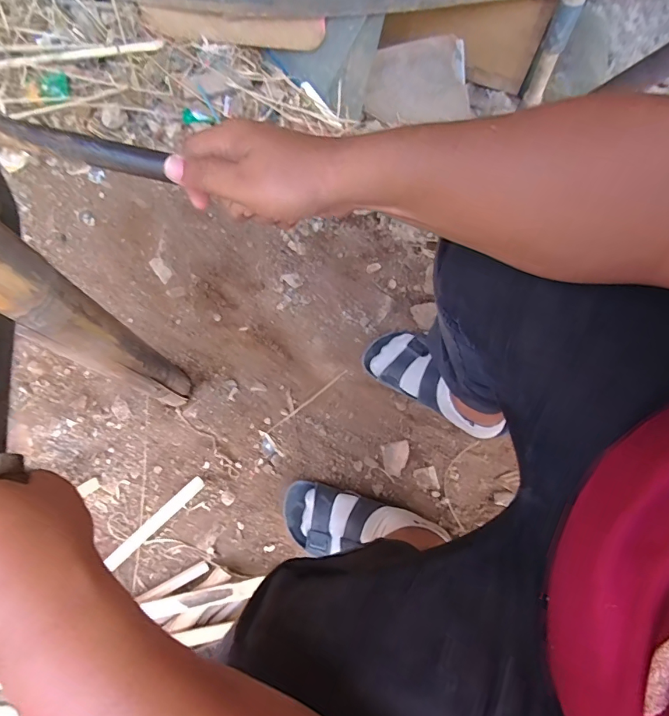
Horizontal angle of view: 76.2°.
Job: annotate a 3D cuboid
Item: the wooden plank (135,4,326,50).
[{"bbox_3d":[-0.215,-0.661,0.855,0.463,0.059,0.015,23,75,22],"label":"wooden plank"}]

